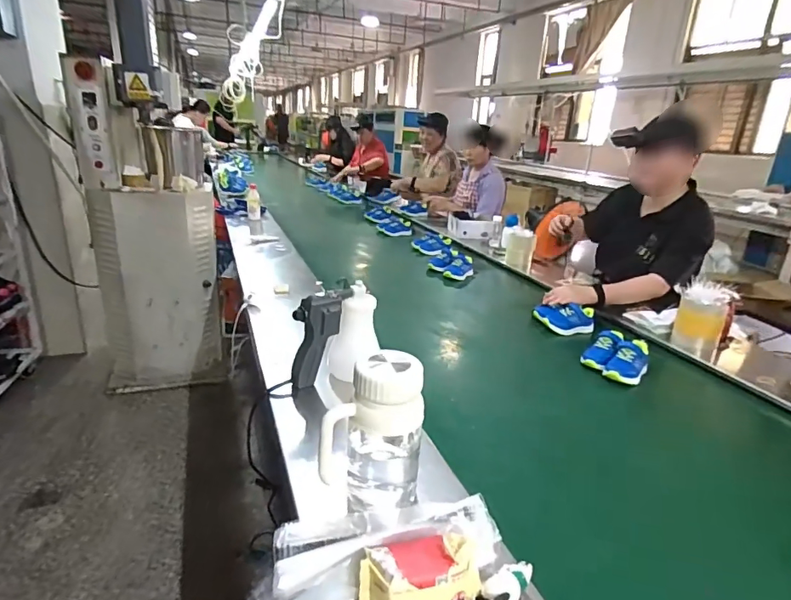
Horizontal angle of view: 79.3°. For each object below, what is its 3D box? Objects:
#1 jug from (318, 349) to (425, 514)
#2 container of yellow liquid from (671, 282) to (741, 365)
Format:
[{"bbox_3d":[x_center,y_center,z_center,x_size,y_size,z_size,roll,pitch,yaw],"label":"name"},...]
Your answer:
[{"bbox_3d":[-0.026,0.176,0.637,0.118,0.216,0.092,8,21,11],"label":"jug"},{"bbox_3d":[0.824,0.054,1.277,0.125,0.188,0.114,19,26,37],"label":"container of yellow liquid"}]

